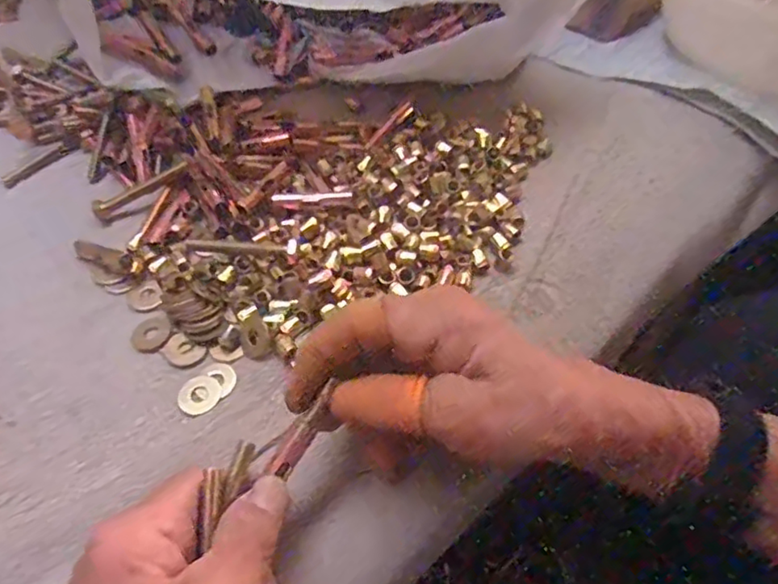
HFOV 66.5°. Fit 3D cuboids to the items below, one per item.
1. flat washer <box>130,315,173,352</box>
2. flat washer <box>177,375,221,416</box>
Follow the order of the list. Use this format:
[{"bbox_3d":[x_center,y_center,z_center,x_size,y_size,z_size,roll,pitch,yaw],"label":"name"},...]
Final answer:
[{"bbox_3d":[-0.125,0.022,0.312,0.021,0.004,0.022,0,56,0],"label":"flat washer"},{"bbox_3d":[-0.093,0.050,0.291,0.020,0.004,0.021,0,56,0],"label":"flat washer"}]

